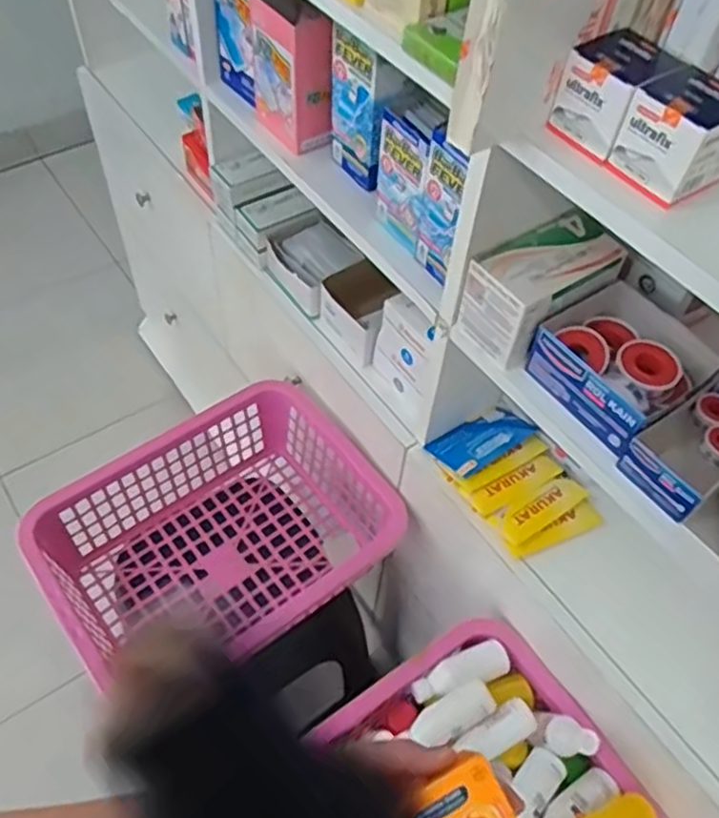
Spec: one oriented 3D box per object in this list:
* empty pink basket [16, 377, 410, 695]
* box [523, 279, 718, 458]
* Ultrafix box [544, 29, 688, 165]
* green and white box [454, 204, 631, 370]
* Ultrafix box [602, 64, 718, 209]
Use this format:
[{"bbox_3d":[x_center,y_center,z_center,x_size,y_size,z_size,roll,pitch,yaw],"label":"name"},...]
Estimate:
[{"bbox_3d":[-0.171,0.172,0.954,0.416,0.151,0.302,-33,63,-25],"label":"empty pink basket"},{"bbox_3d":[0.233,-0.040,0.641,0.121,0.049,0.125,-29,61,-23],"label":"box"},{"bbox_3d":[0.175,-0.219,0.497,0.068,0.056,0.053,-37,64,-27],"label":"Ultrafix box"},{"bbox_3d":[0.168,-0.110,0.670,0.132,0.087,0.073,-28,61,-23],"label":"green and white box"},{"bbox_3d":[0.211,-0.178,0.469,0.061,0.060,0.054,-26,60,-22],"label":"Ultrafix box"}]

